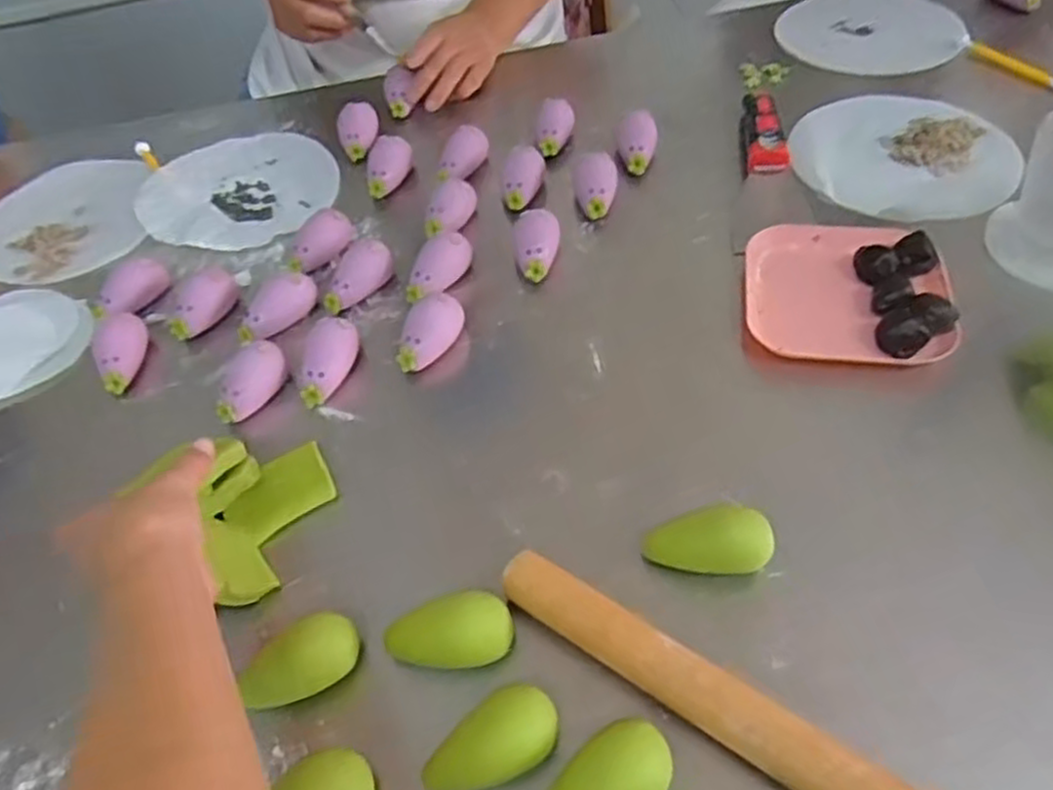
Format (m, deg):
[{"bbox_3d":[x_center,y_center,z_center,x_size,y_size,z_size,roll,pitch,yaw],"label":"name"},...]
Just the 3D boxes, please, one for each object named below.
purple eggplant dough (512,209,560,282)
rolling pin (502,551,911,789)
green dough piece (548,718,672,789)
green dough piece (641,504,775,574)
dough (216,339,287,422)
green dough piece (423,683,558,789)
[{"bbox_3d":[0.010,-0.123,0.648,0.040,0.034,0.065,-3,49,4],"label":"purple eggplant dough"},{"bbox_3d":[0.111,0.168,0.386,0.294,0.035,0.030,28,58,26],"label":"rolling pin"},{"bbox_3d":[0.038,0.192,0.378,0.069,0.026,0.038,-28,52,-17],"label":"green dough piece"},{"bbox_3d":[0.105,0.083,0.448,0.070,0.025,0.032,6,50,11],"label":"green dough piece"},{"bbox_3d":[-0.203,-0.008,0.574,0.030,0.036,0.063,7,51,12],"label":"dough"},{"bbox_3d":[-0.018,0.176,0.389,0.070,0.034,0.032,-23,51,-13],"label":"green dough piece"}]

